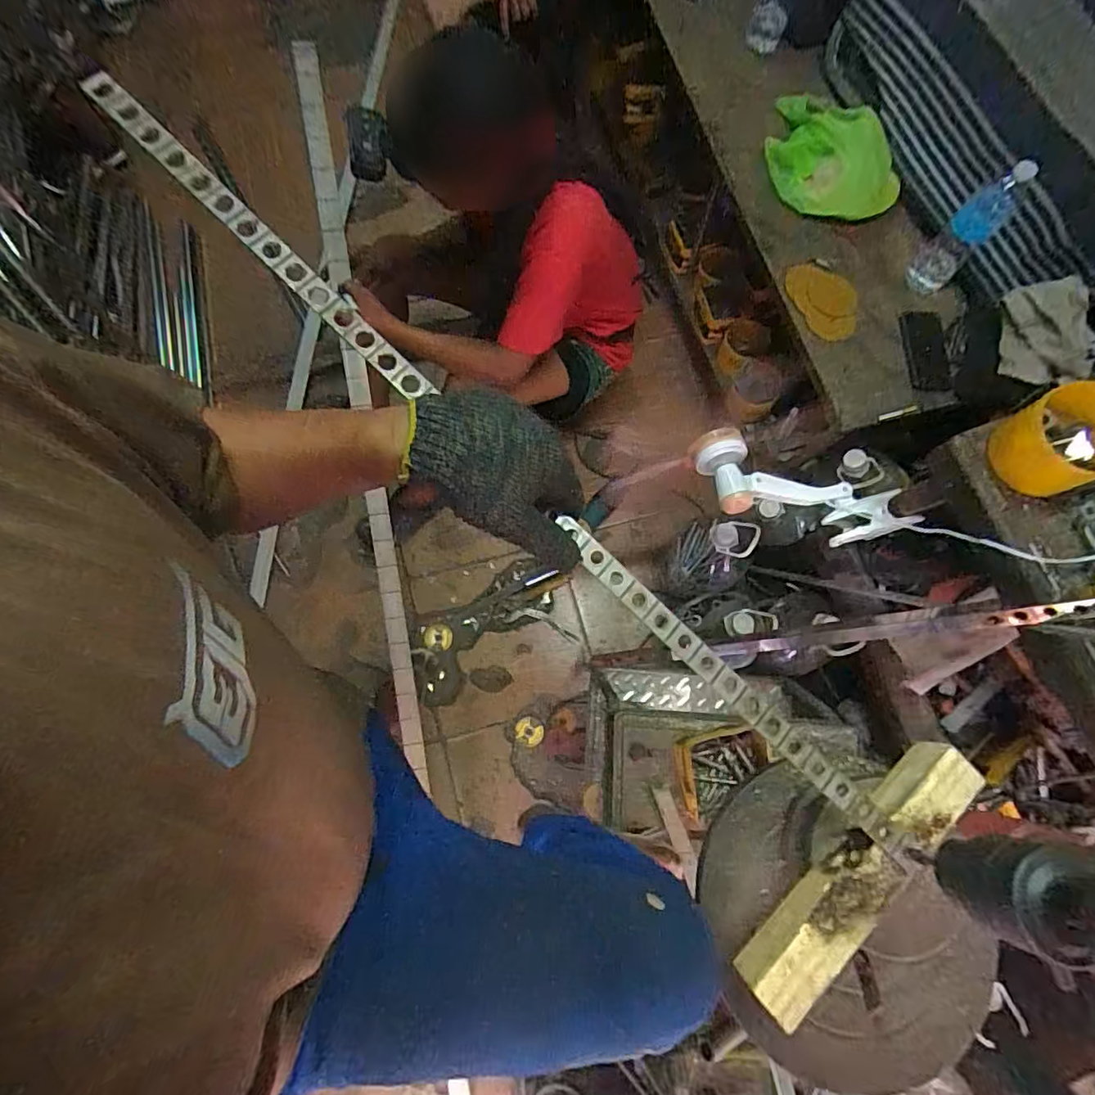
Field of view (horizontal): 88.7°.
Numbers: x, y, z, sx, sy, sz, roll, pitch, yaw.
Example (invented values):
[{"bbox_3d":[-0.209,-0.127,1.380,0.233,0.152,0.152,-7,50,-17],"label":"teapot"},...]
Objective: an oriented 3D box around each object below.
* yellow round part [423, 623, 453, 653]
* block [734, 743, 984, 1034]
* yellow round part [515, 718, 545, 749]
[{"bbox_3d":[-0.274,0.225,1.403,0.067,0.017,0.067,0,75,-2],"label":"yellow round part"},{"bbox_3d":[0.231,0.239,0.415,0.228,0.031,0.043,-42,80,-11],"label":"block"},{"bbox_3d":[-0.043,0.448,1.360,0.065,0.006,0.071,0,75,-2],"label":"yellow round part"}]

